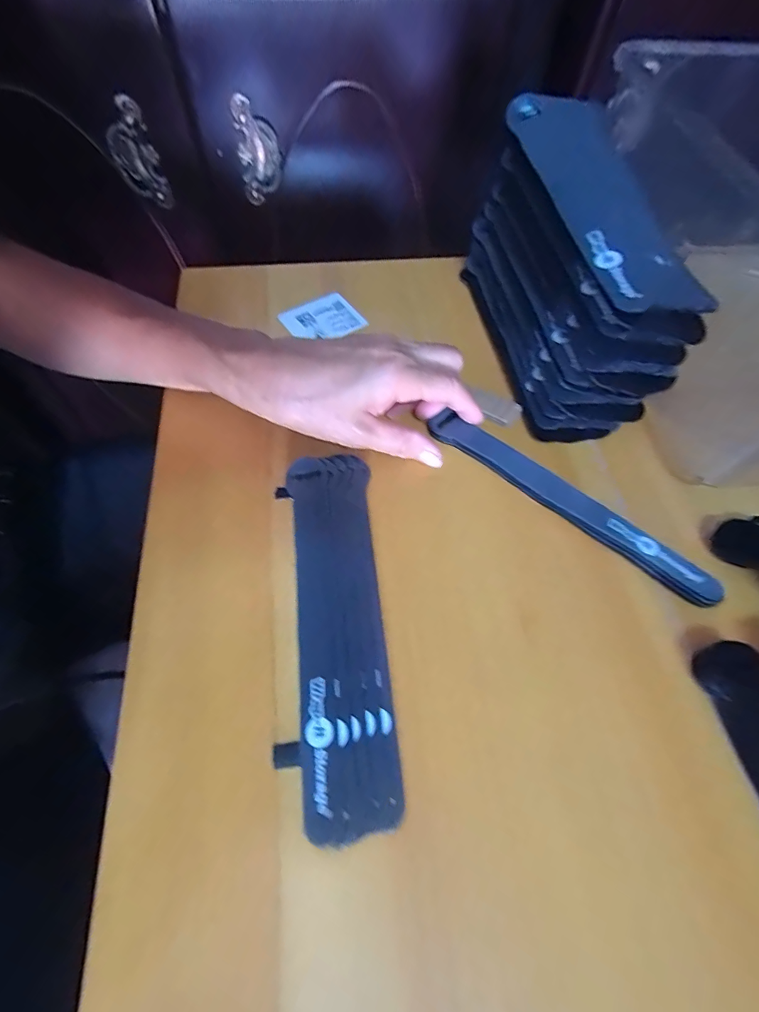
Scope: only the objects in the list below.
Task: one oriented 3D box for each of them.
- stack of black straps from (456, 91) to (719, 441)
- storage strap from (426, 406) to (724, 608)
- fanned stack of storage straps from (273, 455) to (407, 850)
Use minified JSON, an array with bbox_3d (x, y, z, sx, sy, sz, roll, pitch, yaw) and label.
[{"bbox_3d":[0.129,-0.163,0.310,0.075,0.119,0.208,-7,62,-6],"label":"stack of black straps"},{"bbox_3d":[0.115,-0.004,0.279,0.190,0.011,0.021,37,65,17],"label":"storage strap"},{"bbox_3d":[-0.025,0.059,0.241,0.053,0.010,0.195,-5,62,-5],"label":"fanned stack of storage straps"}]

